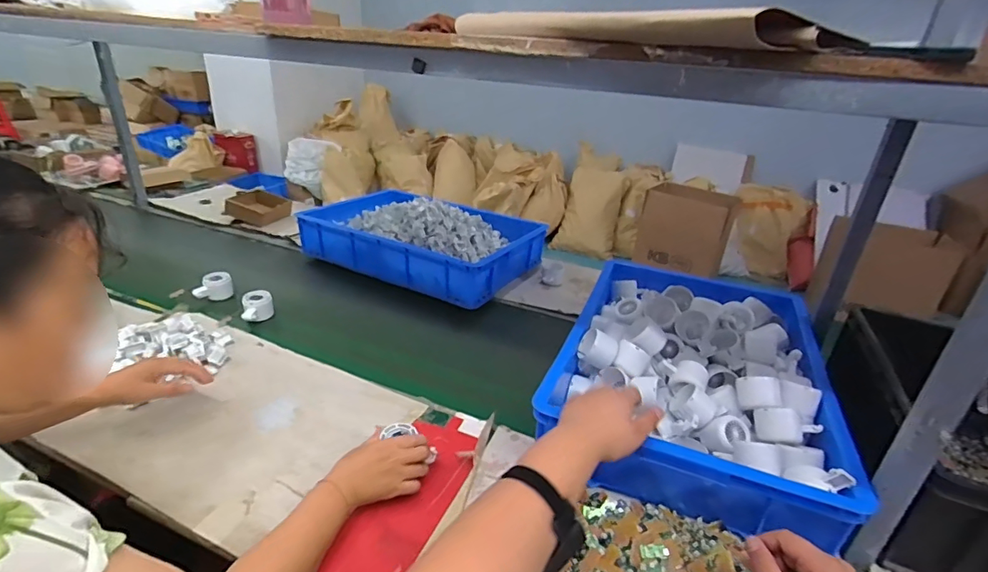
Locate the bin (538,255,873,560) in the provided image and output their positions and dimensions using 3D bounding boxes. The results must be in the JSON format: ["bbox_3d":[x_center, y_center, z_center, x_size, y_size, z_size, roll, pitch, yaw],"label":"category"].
[{"bbox_3d":[0.359,0.131,0.884,0.416,0.143,0.617,14,28,19],"label":"bin"}]

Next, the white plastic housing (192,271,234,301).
[{"bbox_3d":[-0.678,0.006,1.155,0.086,0.058,0.052,-15,32,-35],"label":"white plastic housing"}]

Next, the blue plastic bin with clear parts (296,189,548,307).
[{"bbox_3d":[-0.228,-0.157,1.423,0.658,0.154,0.412,17,29,24],"label":"blue plastic bin with clear parts"}]

